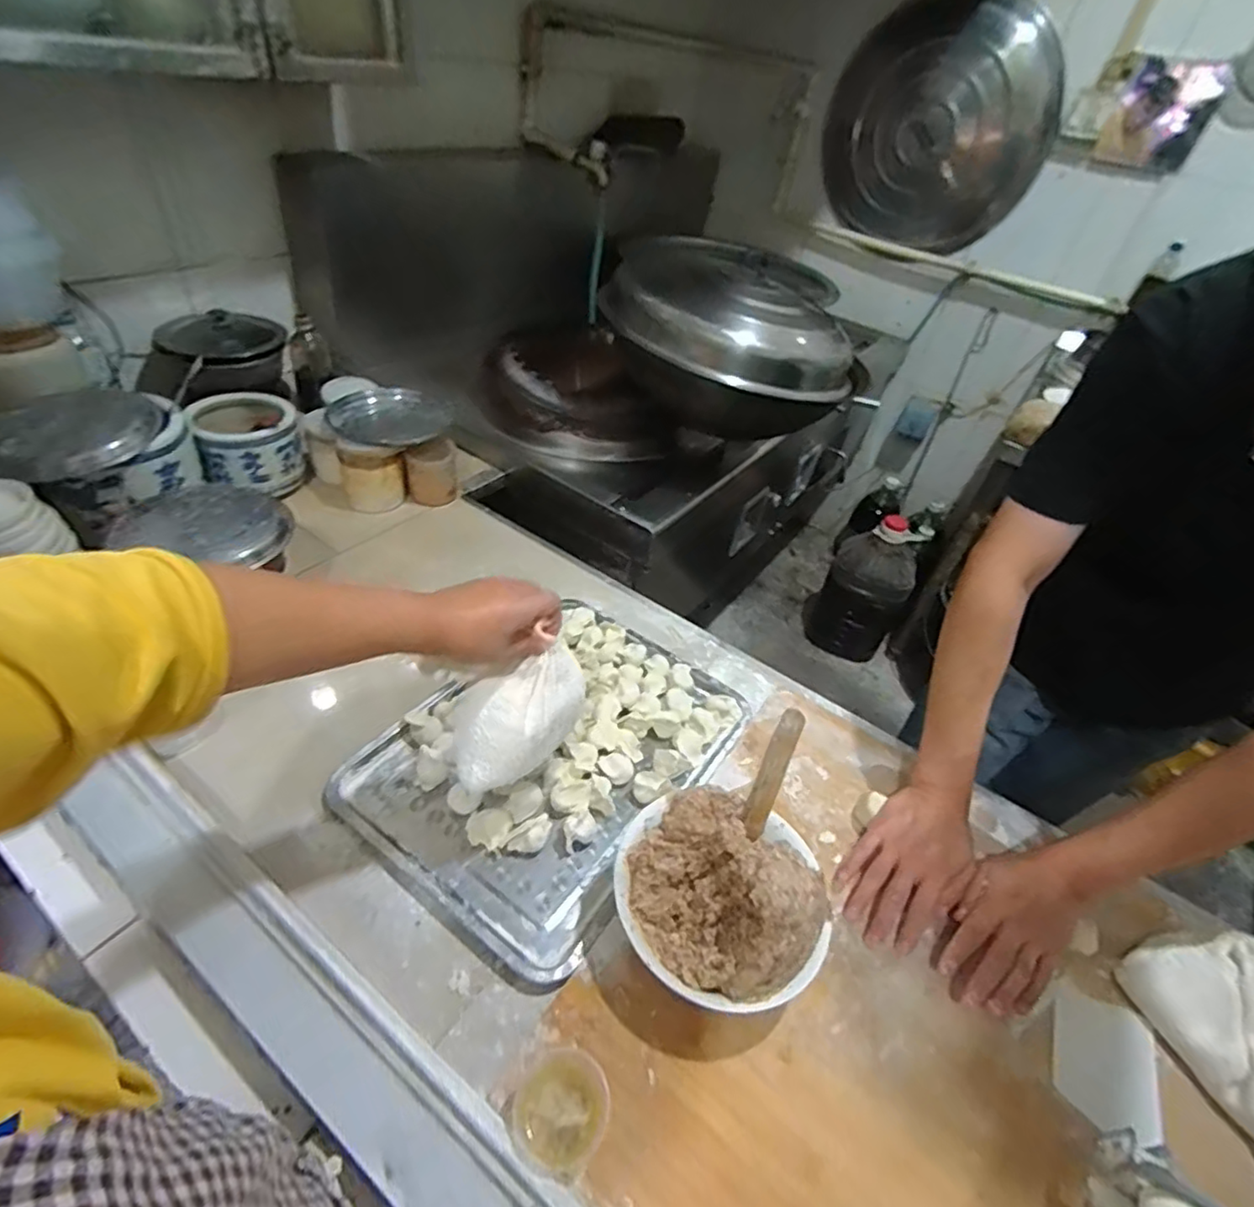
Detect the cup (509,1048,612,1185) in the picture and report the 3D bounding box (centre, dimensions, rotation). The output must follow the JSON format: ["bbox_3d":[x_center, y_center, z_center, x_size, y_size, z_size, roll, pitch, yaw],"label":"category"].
[{"bbox_3d":[-0.049,0.386,0.472,0.068,0.029,0.075,32,46,22],"label":"cup"}]

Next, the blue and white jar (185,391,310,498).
[{"bbox_3d":[-0.615,-0.258,1.019,0.150,0.119,0.143,-18,49,-27],"label":"blue and white jar"}]

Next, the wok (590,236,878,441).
[{"bbox_3d":[0.197,-0.486,1.188,0.404,0.239,0.409,-15,48,-25],"label":"wok"}]

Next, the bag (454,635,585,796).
[{"bbox_3d":[-0.093,0.106,0.581,0.140,0.097,0.057,-23,50,-30],"label":"bag"}]

